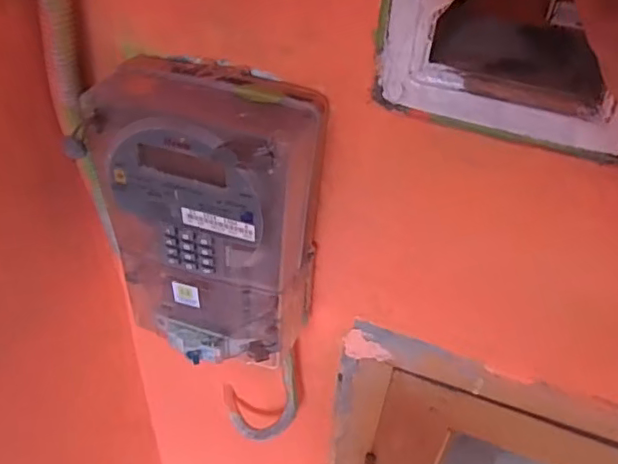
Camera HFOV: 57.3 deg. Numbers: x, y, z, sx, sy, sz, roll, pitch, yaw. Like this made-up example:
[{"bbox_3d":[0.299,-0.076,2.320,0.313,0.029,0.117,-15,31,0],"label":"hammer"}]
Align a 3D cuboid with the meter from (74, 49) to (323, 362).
[{"bbox_3d":[-0.066,-0.007,0.388,0.130,0.188,0.089,18,44,15],"label":"meter"}]

